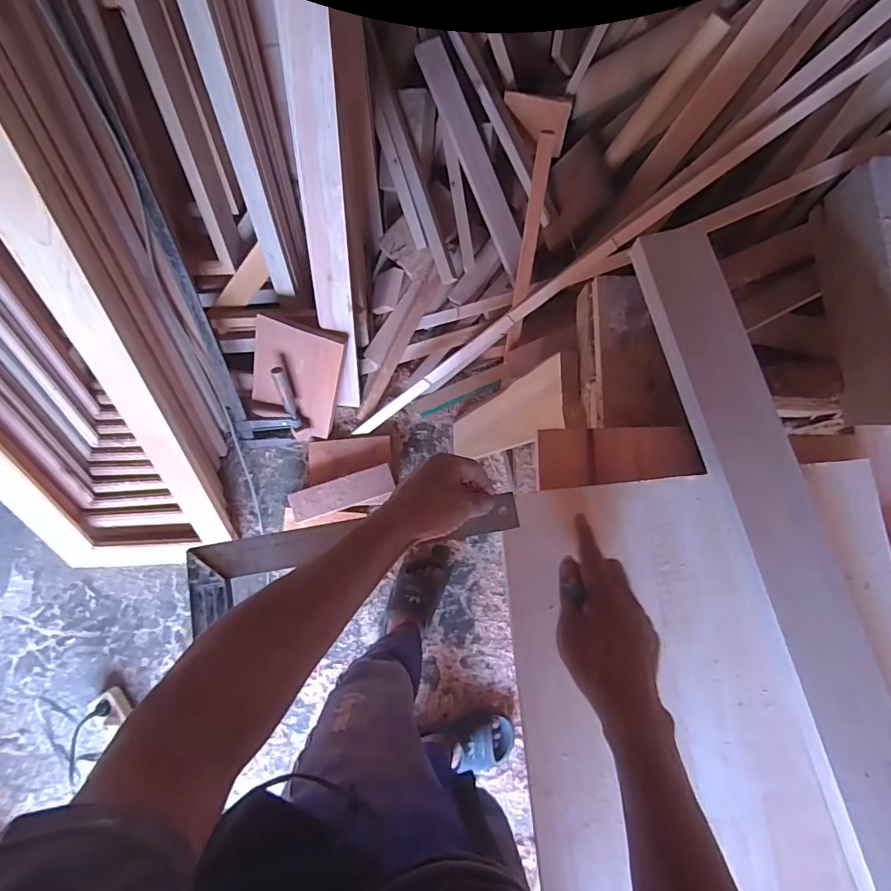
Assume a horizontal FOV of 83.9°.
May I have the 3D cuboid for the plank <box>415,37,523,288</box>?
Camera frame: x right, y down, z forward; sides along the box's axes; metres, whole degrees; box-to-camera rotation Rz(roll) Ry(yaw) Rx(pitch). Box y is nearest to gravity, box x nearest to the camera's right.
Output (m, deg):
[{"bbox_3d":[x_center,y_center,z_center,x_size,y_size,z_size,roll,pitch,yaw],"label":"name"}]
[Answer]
[{"bbox_3d":[0.078,-0.658,1.158,0.073,0.030,0.523,-27,103,-7],"label":"plank"}]

